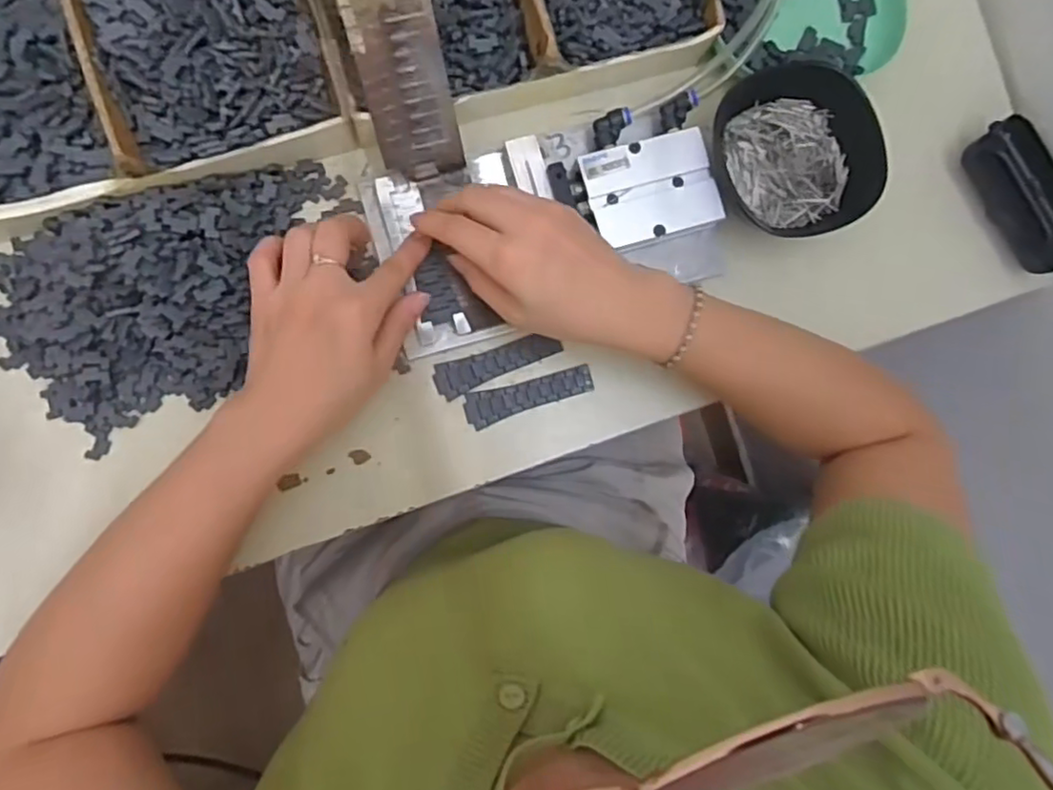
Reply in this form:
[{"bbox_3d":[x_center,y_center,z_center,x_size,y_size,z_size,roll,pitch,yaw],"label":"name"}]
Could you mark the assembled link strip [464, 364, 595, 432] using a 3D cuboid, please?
[{"bbox_3d":[0.002,0.001,0.432,0.085,0.005,0.023,-14,90,-7],"label":"assembled link strip"}]

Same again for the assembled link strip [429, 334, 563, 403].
[{"bbox_3d":[-0.019,-0.020,0.429,0.084,0.007,0.023,-19,91,-7],"label":"assembled link strip"}]

